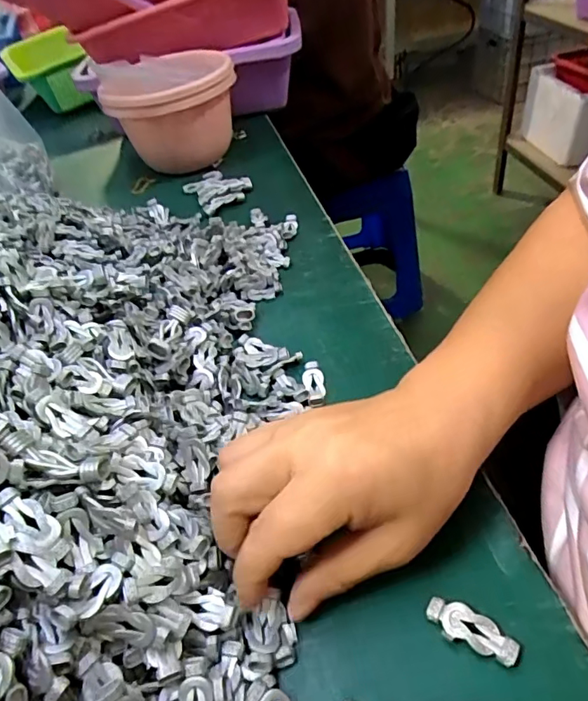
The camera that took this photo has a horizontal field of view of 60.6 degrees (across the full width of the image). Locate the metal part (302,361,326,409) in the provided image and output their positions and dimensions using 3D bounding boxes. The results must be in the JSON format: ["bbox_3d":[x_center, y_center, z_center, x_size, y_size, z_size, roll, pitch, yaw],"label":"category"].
[{"bbox_3d":[0.013,0.021,0.327,0.014,0.008,0.032,-13,44,-2],"label":"metal part"}]

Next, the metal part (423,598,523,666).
[{"bbox_3d":[0.075,0.118,0.213,0.037,0.007,0.015,14,49,24],"label":"metal part"}]

